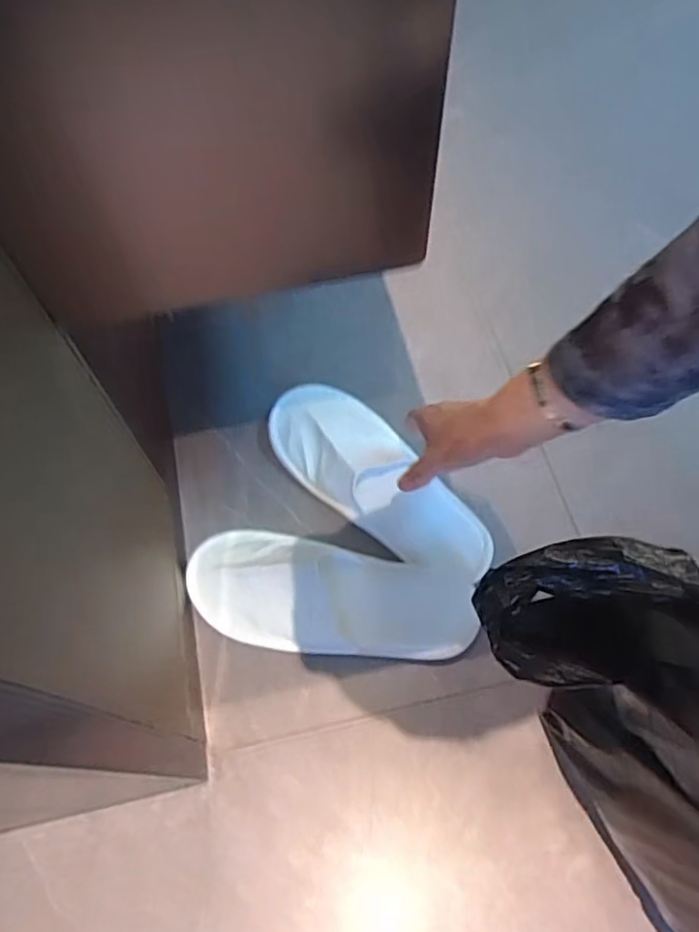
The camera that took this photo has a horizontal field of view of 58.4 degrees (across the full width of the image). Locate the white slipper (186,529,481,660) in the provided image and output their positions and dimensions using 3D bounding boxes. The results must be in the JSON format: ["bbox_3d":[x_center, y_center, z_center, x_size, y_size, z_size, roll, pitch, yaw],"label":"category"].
[{"bbox_3d":[-0.017,0.124,0.599,0.268,0.036,0.106,9,63,6],"label":"white slipper"}]

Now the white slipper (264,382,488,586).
[{"bbox_3d":[0.033,0.011,0.661,0.274,0.062,0.104,40,70,12],"label":"white slipper"}]

